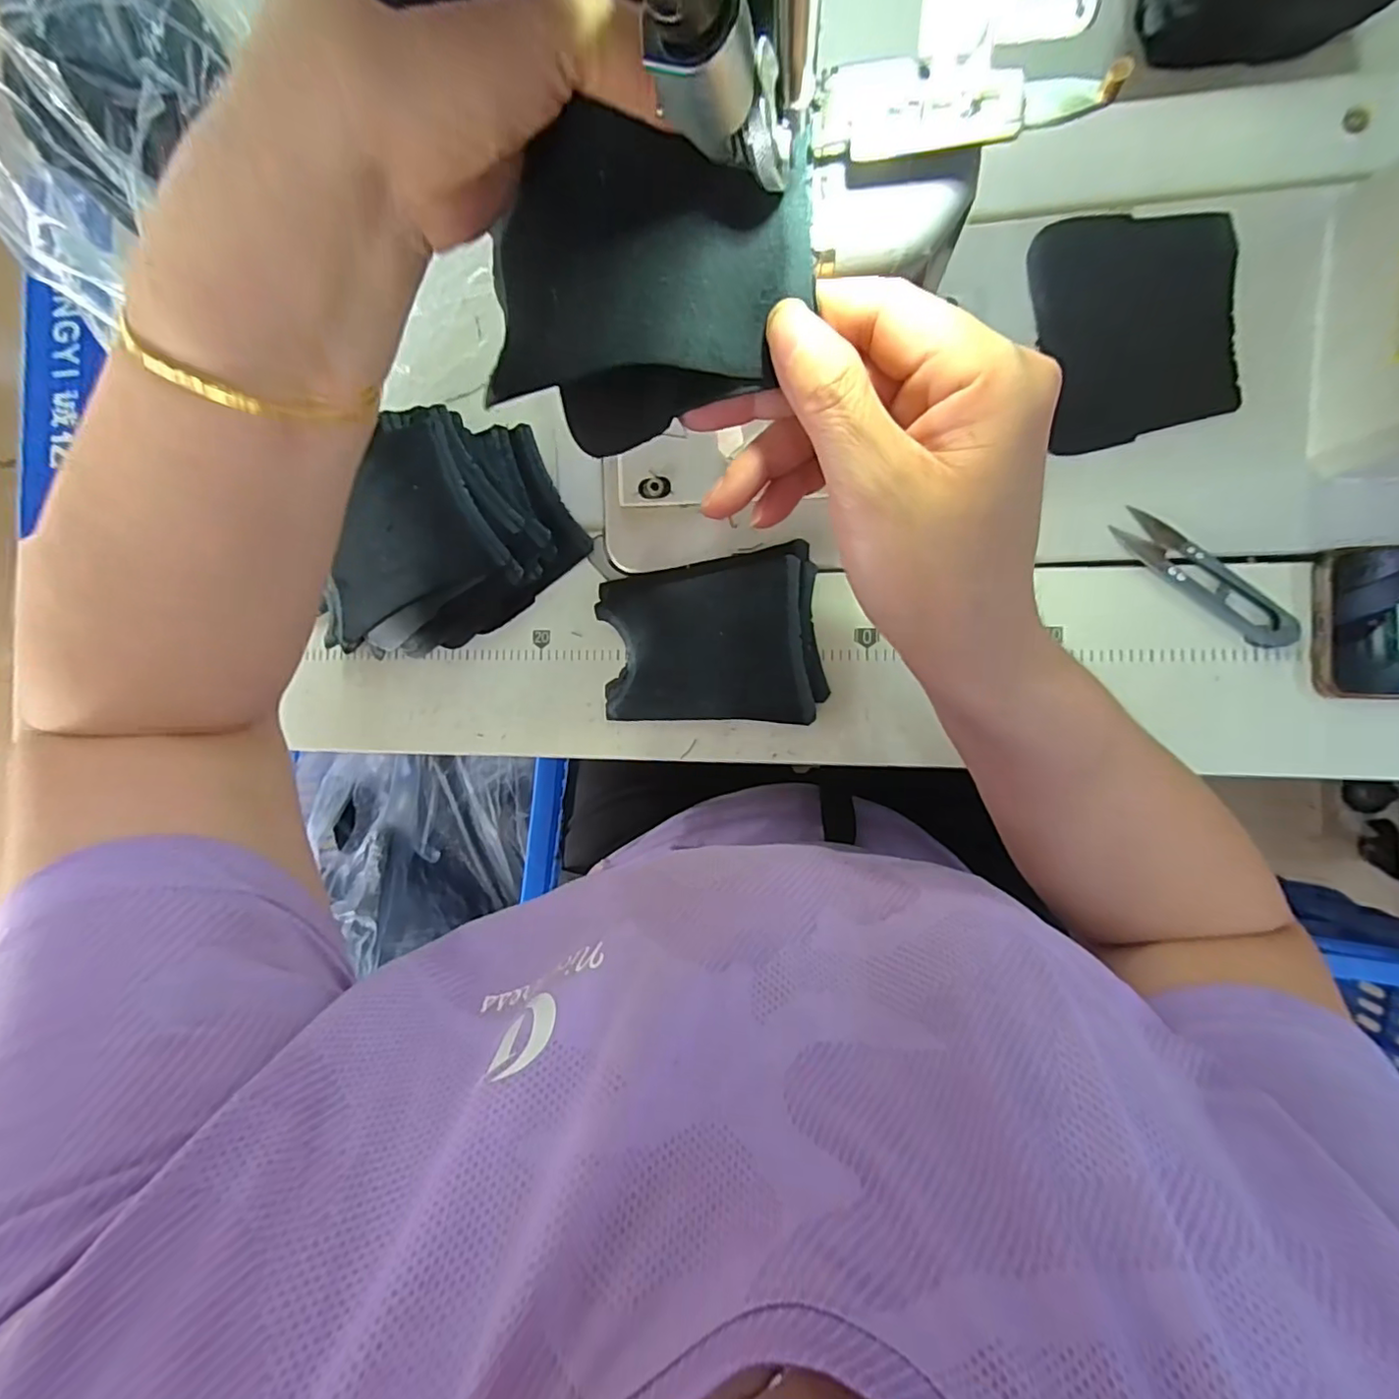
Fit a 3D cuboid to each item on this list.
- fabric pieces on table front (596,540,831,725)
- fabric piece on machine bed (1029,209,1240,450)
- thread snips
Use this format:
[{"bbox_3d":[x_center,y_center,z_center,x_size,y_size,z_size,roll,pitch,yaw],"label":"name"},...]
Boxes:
[{"bbox_3d":[0.005,-0.034,0.349,0.127,0.004,0.097,-5,94,9],"label":"fabric pieces on table front"},{"bbox_3d":[0.226,-0.194,0.306,0.088,0.009,0.114,-8,94,9],"label":"fabric piece on machine bed"},{"bbox_3d":[0.265,-0.063,0.307,0.099,0.012,0.025,40,99,3],"label":"thread snips"}]

